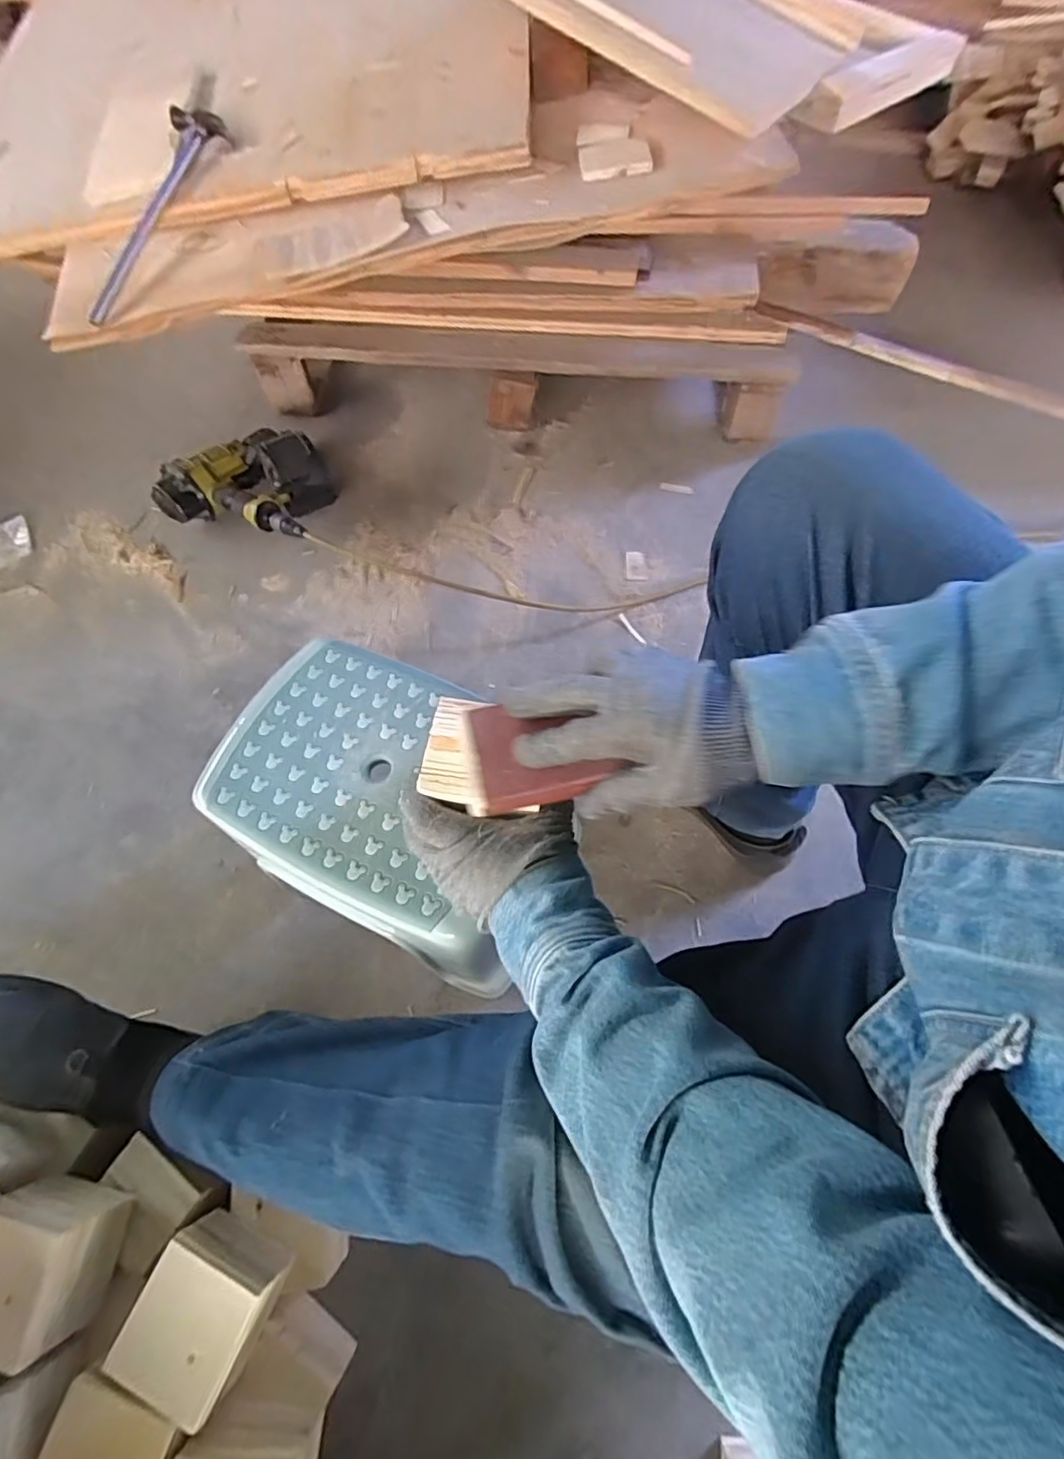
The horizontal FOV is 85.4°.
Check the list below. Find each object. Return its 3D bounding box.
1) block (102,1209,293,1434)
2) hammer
[{"bbox_3d":[-0.286,0.511,0.506,0.102,0.070,0.101,24,68,11],"label":"block"},{"bbox_3d":[-0.532,-0.711,0.799,0.082,0.032,0.337,26,87,12],"label":"hammer"}]

